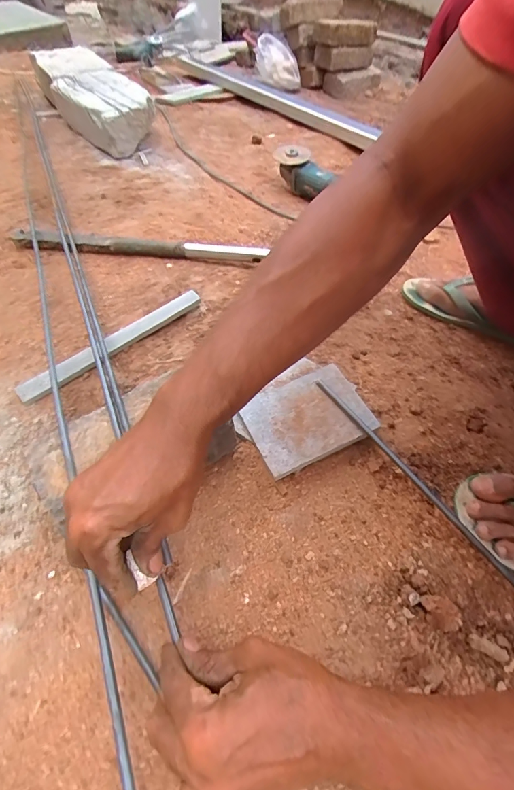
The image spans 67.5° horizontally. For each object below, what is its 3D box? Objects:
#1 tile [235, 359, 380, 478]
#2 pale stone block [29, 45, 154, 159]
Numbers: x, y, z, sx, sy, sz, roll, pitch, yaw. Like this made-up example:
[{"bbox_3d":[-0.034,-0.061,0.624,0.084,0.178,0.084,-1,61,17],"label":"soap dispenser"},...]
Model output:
[{"bbox_3d":[0.066,0.028,0.499,0.153,0.006,0.111,-23,63,-12],"label":"tile"},{"bbox_3d":[-0.505,-0.915,1.177,0.217,0.117,0.750,-28,56,-17],"label":"pale stone block"}]

